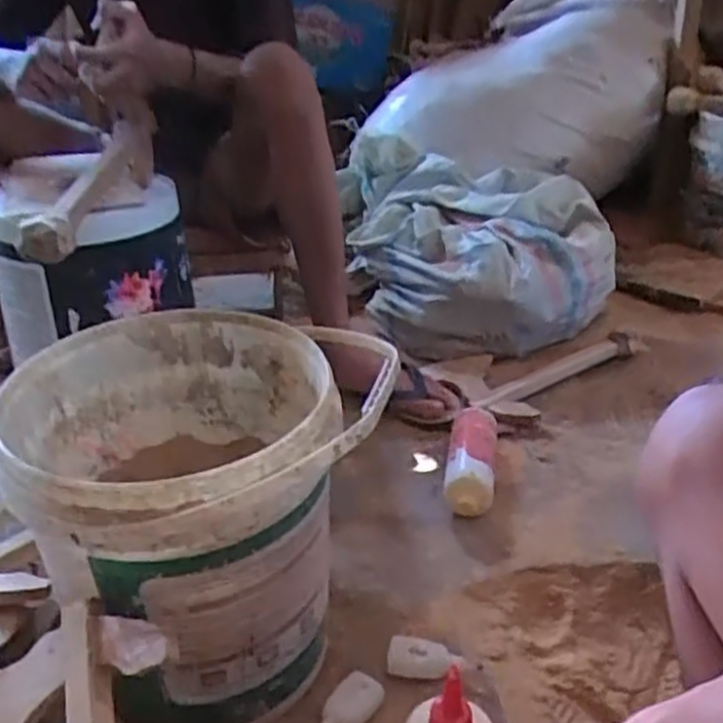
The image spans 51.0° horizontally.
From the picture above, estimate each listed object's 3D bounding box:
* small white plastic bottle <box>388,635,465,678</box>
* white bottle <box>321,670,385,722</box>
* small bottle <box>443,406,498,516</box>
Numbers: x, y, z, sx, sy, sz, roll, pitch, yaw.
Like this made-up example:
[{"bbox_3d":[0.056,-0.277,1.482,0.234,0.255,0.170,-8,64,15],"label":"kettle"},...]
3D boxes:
[{"bbox_3d":[0.069,0.315,0.807,0.080,0.025,0.039,2,32,0],"label":"small white plastic bottle"},{"bbox_3d":[-0.016,0.345,0.748,0.042,0.020,0.083,20,35,34],"label":"white bottle"},{"bbox_3d":[0.158,0.136,1.083,0.066,0.058,0.213,4,29,10],"label":"small bottle"}]

